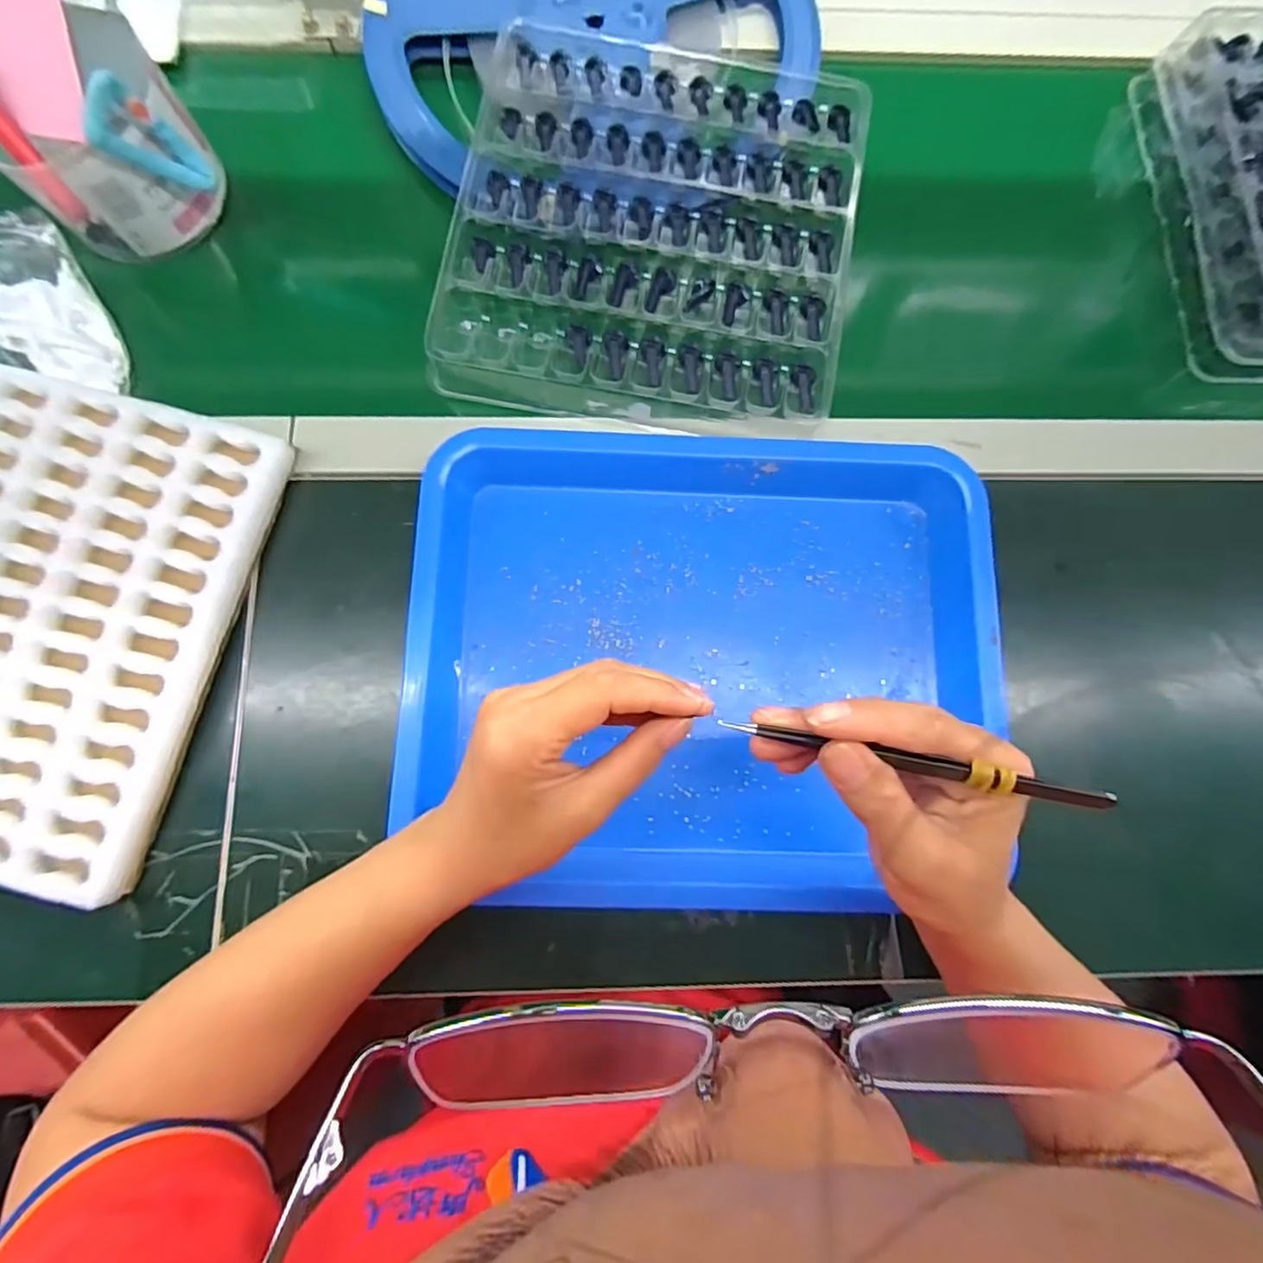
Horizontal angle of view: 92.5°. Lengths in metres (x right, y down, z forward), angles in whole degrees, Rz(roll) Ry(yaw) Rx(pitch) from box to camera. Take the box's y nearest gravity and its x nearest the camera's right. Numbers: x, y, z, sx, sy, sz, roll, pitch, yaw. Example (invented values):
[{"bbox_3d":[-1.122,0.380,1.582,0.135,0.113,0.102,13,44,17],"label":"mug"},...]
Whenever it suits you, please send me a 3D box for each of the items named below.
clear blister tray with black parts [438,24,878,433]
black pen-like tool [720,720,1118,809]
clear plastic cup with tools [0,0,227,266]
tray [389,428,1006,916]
[{"bbox_3d":[0.018,-0.274,0.394,0.249,0.020,0.275,9,79,1],"label":"clear blister tray with black parts"},{"bbox_3d":[0.098,0.047,0.219,0.131,0.013,0.006,10,79,10],"label":"black pen-like tool"},{"bbox_3d":[-0.333,-0.310,0.373,0.109,0.112,0.100,-32,81,-6],"label":"clear plastic cup with tools"},{"bbox_3d":[0.041,0.016,0.350,0.324,0.037,0.278,3,79,0],"label":"tray"}]

